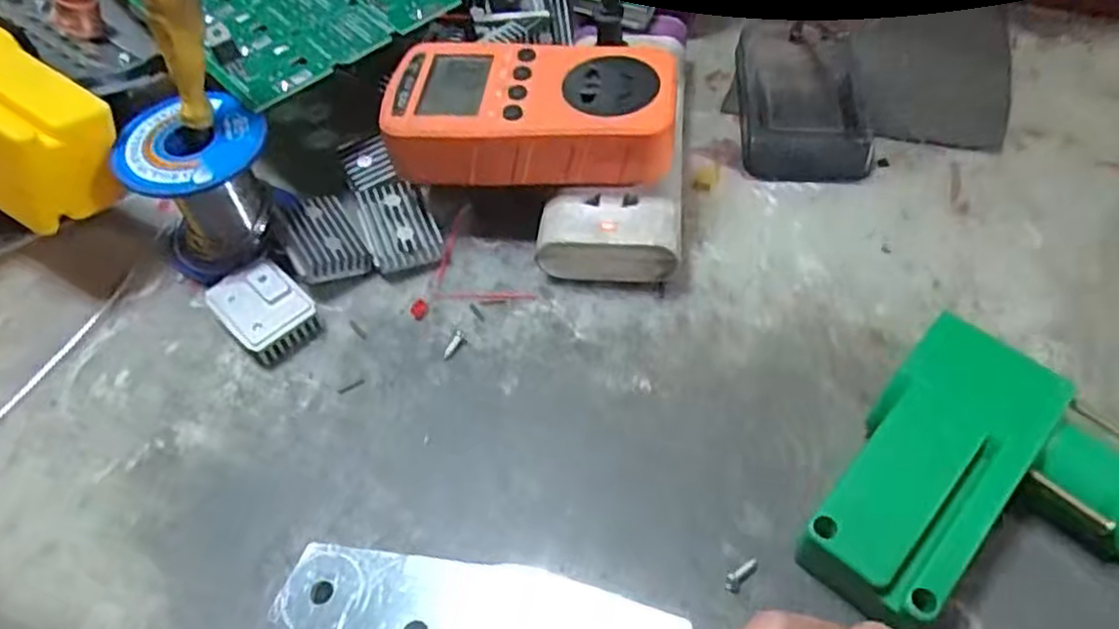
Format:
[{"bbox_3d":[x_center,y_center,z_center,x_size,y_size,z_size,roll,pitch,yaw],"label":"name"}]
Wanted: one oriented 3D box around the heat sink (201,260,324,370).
[{"bbox_3d":[-0.130,-0.002,0.334,0.034,0.016,0.043,-40,62,-22],"label":"heat sink"}]

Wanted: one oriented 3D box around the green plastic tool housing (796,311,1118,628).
[{"bbox_3d":[0.170,0.079,0.250,0.149,0.032,0.110,28,61,21],"label":"green plastic tool housing"}]

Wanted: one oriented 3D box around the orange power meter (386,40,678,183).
[{"bbox_3d":[-0.011,-0.092,0.341,0.126,0.030,0.063,3,55,5],"label":"orange power meter"}]

